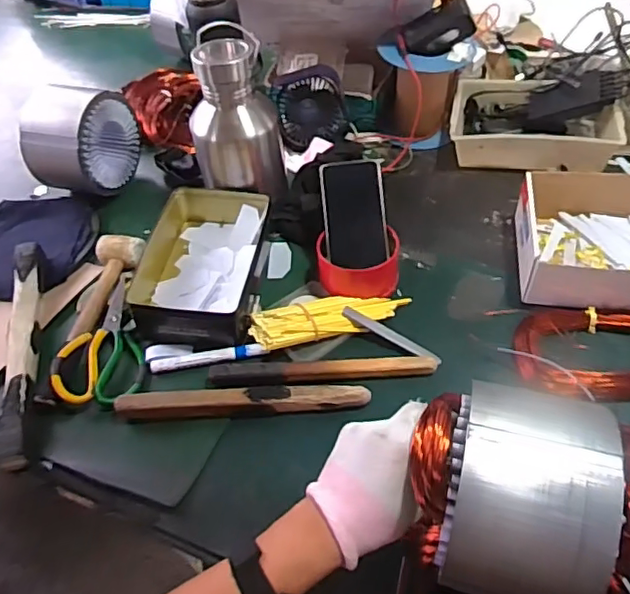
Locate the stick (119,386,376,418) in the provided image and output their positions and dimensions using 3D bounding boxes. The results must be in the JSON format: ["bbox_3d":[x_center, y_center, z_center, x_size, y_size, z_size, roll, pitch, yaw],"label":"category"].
[{"bbox_3d":[-0.080,0.112,0.635,0.272,0.023,0.028,-4,50,4],"label":"stick"}]

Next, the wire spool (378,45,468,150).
[{"bbox_3d":[0.169,-0.325,0.909,0.136,0.143,0.123,-31,53,-18],"label":"wire spool"}]

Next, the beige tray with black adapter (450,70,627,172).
[{"bbox_3d":[0.336,-0.273,0.878,0.246,0.086,0.172,14,53,18],"label":"beige tray with black adapter"}]

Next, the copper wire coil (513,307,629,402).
[{"bbox_3d":[0.321,0.062,0.653,0.176,0.025,0.107,-2,50,5],"label":"copper wire coil"}]

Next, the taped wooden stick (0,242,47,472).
[{"bbox_3d":[-0.353,0.054,0.690,0.029,0.038,0.311,-14,50,-5],"label":"taped wooden stick"}]

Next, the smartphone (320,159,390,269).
[{"bbox_3d":[0.051,-0.105,0.727,0.077,0.010,0.133,-5,87,0],"label":"smartphone"}]

